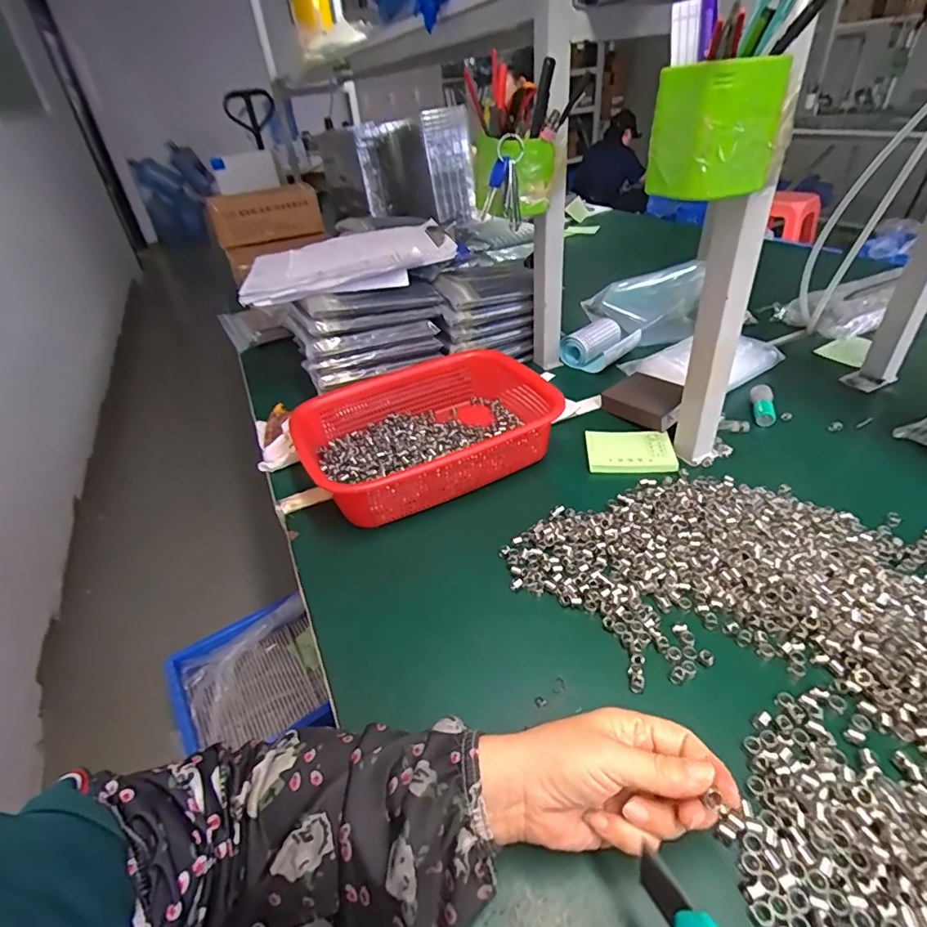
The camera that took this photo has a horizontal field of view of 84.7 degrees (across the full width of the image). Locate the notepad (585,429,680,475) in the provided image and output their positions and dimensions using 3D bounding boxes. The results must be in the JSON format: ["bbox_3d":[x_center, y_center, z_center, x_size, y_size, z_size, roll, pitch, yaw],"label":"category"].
[{"bbox_3d":[0.193,-0.016,0.589,0.097,0.009,0.075,1,36,10],"label":"notepad"}]

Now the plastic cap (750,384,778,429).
[{"bbox_3d":[0.371,-0.073,0.627,0.025,0.018,0.061,6,51,16],"label":"plastic cap"}]

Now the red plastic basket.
[{"bbox_3d":[-0.043,-0.037,0.595,0.251,0.070,0.202,-20,38,-19],"label":"red plastic basket"}]

